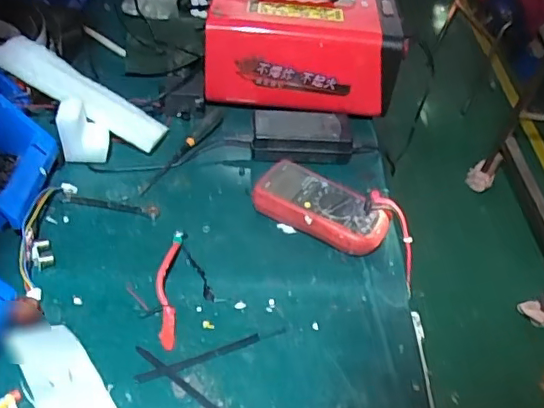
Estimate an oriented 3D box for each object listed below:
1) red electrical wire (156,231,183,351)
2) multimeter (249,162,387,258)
[{"bbox_3d":[-0.122,0.093,0.666,0.025,0.028,0.163,2,45,-6],"label":"red electrical wire"},{"bbox_3d":[0.067,0.007,0.759,0.177,0.048,0.088,25,47,17],"label":"multimeter"}]

